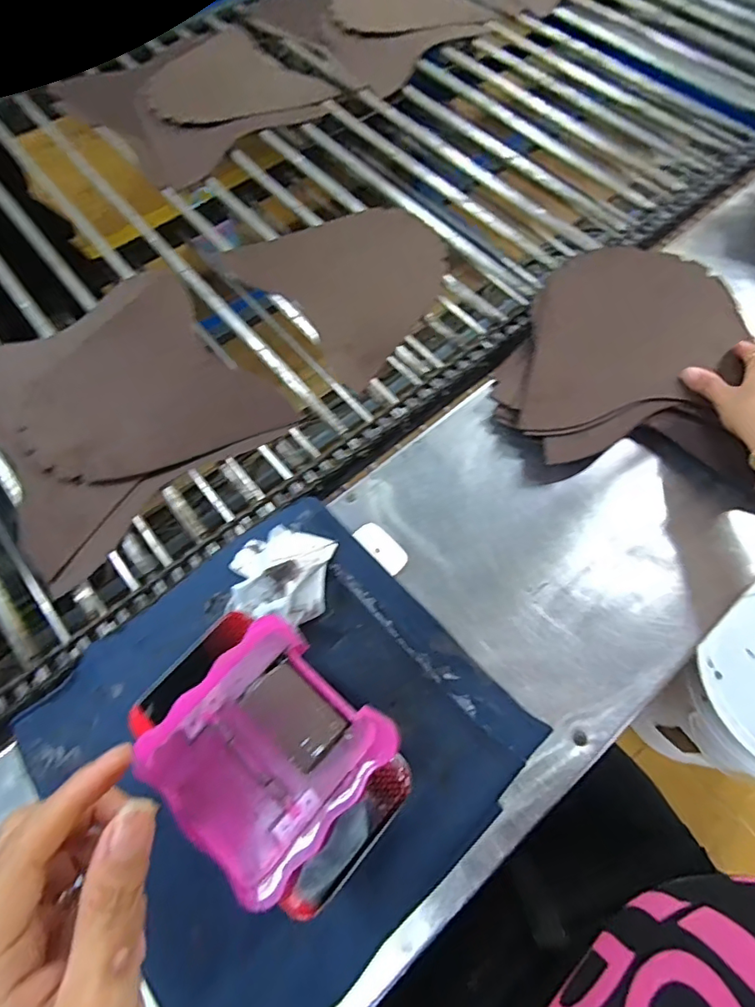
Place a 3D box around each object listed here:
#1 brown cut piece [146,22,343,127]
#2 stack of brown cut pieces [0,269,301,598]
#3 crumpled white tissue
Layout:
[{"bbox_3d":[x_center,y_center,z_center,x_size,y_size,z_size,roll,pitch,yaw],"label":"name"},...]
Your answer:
[{"bbox_3d":[-0.230,-0.636,0.787,0.239,0.006,0.222,42,73,16],"label":"brown cut piece"},{"bbox_3d":[-0.285,-0.109,0.544,0.276,0.022,0.302,-39,72,-16],"label":"stack of brown cut pieces"},{"bbox_3d":[-0.084,0.055,0.427,0.085,0.045,0.087,7,66,3],"label":"crumpled white tissue"}]

